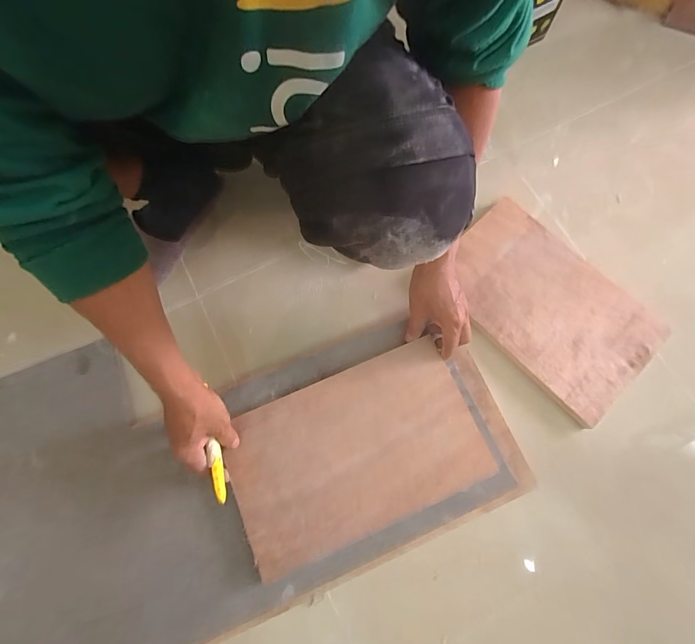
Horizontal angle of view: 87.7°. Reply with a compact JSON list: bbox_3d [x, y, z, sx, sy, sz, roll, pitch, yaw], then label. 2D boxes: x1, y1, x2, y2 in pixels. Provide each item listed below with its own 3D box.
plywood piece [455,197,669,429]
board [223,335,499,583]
[{"bbox_3d":[0.312,-0.031,0.570,0.208,0.022,0.326,-42,78,-12],"label":"plywood piece"},{"bbox_3d":[0.011,0.172,0.489,0.325,0.014,0.205,-23,75,-7],"label":"board"}]

